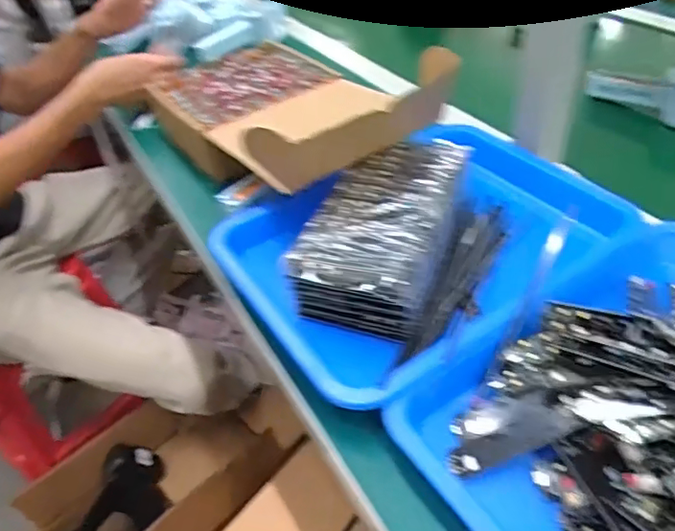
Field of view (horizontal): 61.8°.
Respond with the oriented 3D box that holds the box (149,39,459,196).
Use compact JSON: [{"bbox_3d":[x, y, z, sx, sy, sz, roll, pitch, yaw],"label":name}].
[{"bbox_3d":[-0.075,-0.205,0.660,0.211,0.098,0.400,-29,46,-22],"label":"box"}]

